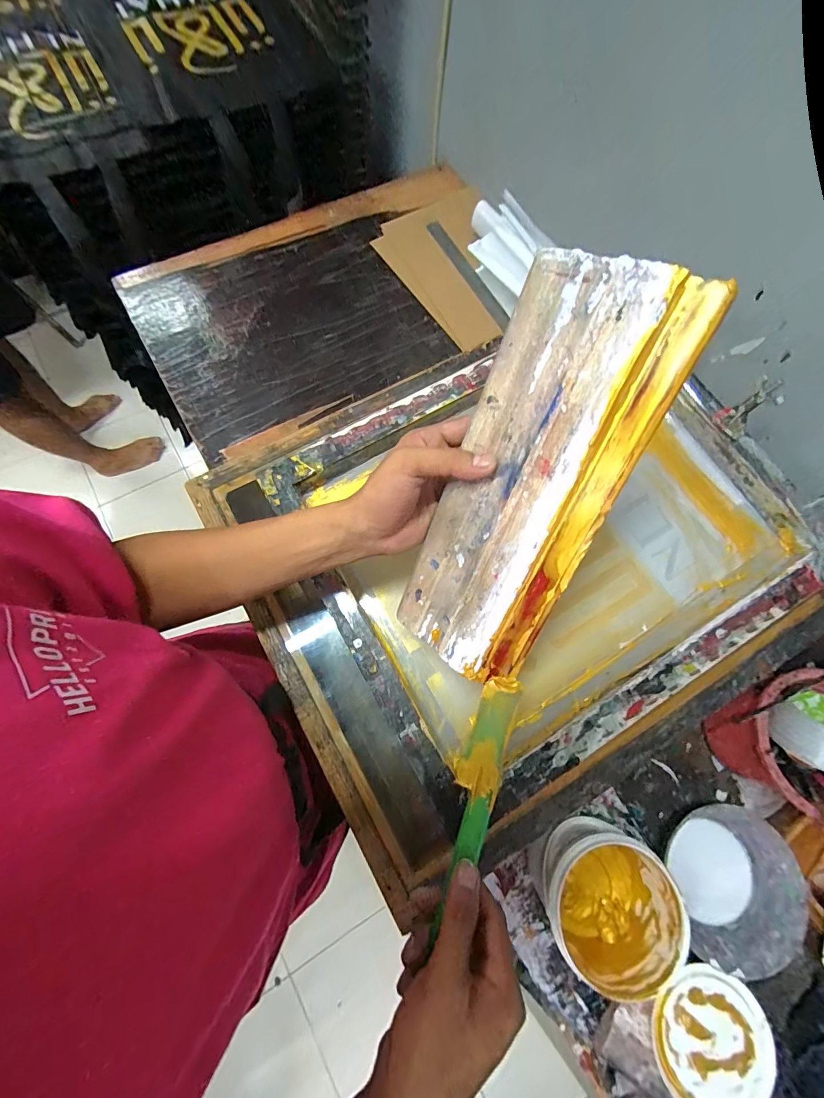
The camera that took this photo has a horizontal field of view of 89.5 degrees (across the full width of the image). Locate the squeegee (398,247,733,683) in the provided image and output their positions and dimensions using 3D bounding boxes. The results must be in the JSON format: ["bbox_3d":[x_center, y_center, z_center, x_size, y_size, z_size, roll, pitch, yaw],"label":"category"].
[{"bbox_3d":[0.081,-0.039,0.304,0.113,0.030,0.292,34,117,27],"label":"squeegee"}]

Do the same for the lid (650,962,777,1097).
[{"bbox_3d":[0.325,0.532,0.448,0.128,0.018,0.123,1,73,-2],"label":"lid"}]

